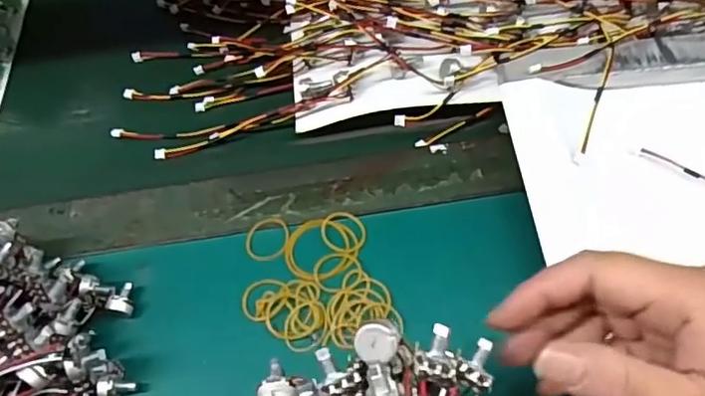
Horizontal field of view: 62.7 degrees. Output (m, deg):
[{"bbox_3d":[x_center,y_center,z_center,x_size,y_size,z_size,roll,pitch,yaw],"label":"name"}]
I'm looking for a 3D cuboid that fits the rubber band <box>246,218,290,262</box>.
[{"bbox_3d":[-0.057,0.027,0.385,0.028,0.004,0.031,8,60,10],"label":"rubber band"}]

